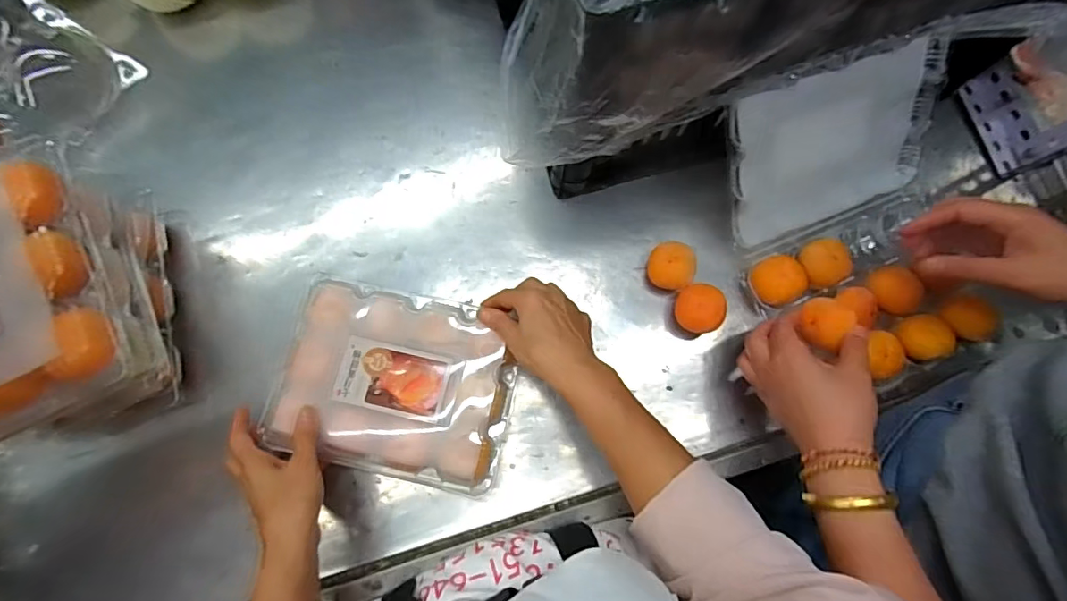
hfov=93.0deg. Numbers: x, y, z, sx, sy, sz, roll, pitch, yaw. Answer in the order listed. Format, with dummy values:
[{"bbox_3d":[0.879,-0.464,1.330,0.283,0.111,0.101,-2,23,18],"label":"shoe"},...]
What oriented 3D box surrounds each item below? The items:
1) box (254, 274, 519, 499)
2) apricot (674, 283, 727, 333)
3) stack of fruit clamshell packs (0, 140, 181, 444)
[{"bbox_3d":[-0.129,0.078,0.488,0.215,0.049,0.167,14,77,2],"label":"box"},{"bbox_3d":[0.168,0.009,0.517,0.044,0.038,0.047,6,77,0],"label":"apricot"},{"bbox_3d":[-0.429,0.005,0.449,0.159,0.158,0.219,-22,78,-6],"label":"stack of fruit clamshell packs"}]

